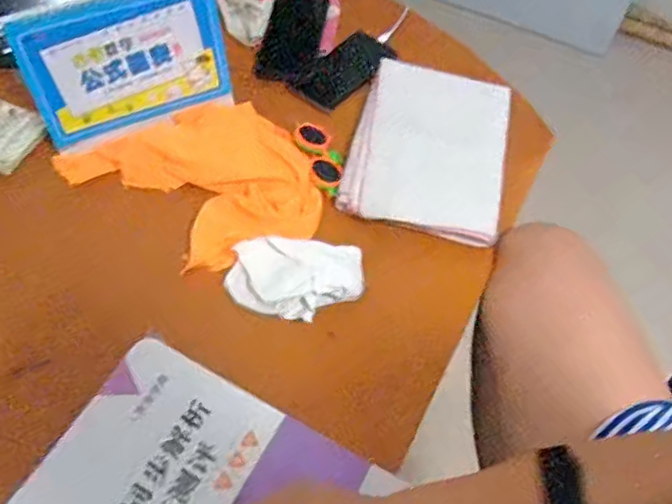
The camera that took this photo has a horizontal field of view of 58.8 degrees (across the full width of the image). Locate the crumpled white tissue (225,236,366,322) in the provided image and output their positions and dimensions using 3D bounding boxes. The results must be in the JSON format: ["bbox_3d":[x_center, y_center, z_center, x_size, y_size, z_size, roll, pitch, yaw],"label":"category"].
[{"bbox_3d":[-0.040,0.031,0.606,0.135,0.055,0.074,0,57,-4],"label":"crumpled white tissue"}]

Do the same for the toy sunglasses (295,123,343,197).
[{"bbox_3d":[-0.017,-0.110,0.706,0.043,0.018,0.111,-14,59,-13],"label":"toy sunglasses"}]

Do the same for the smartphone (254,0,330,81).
[{"bbox_3d":[-0.058,-0.294,0.817,0.078,0.006,0.155,12,66,-4],"label":"smartphone"}]

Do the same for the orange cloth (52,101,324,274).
[{"bbox_3d":[-0.153,-0.069,0.664,0.253,0.036,0.207,-22,61,-17],"label":"orange cloth"}]

